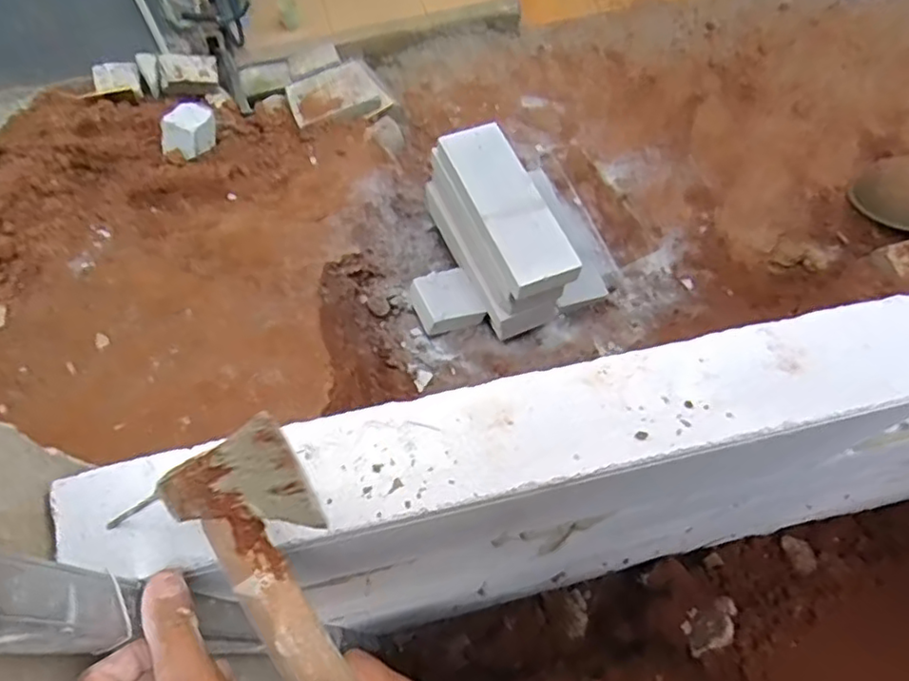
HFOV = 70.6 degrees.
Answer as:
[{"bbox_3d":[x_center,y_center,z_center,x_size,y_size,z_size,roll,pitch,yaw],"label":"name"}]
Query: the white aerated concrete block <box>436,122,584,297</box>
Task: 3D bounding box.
[{"bbox_3d":[0.159,-0.399,1.895,0.230,0.101,0.572,-23,75,-3],"label":"white aerated concrete block"}]

